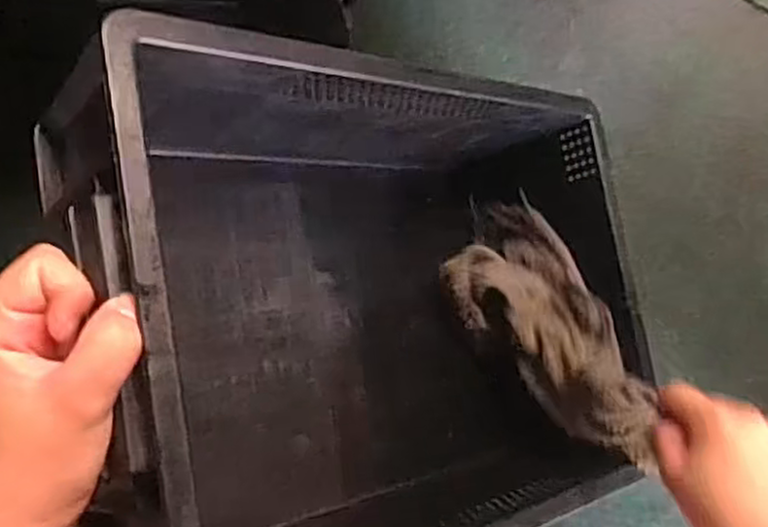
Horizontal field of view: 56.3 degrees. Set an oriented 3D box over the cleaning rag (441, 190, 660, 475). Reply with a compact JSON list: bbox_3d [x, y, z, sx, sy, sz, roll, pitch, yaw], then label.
[{"bbox_3d":[0.109,0.047,0.483,0.081,0.042,0.194,-29,62,1],"label":"cleaning rag"}]

